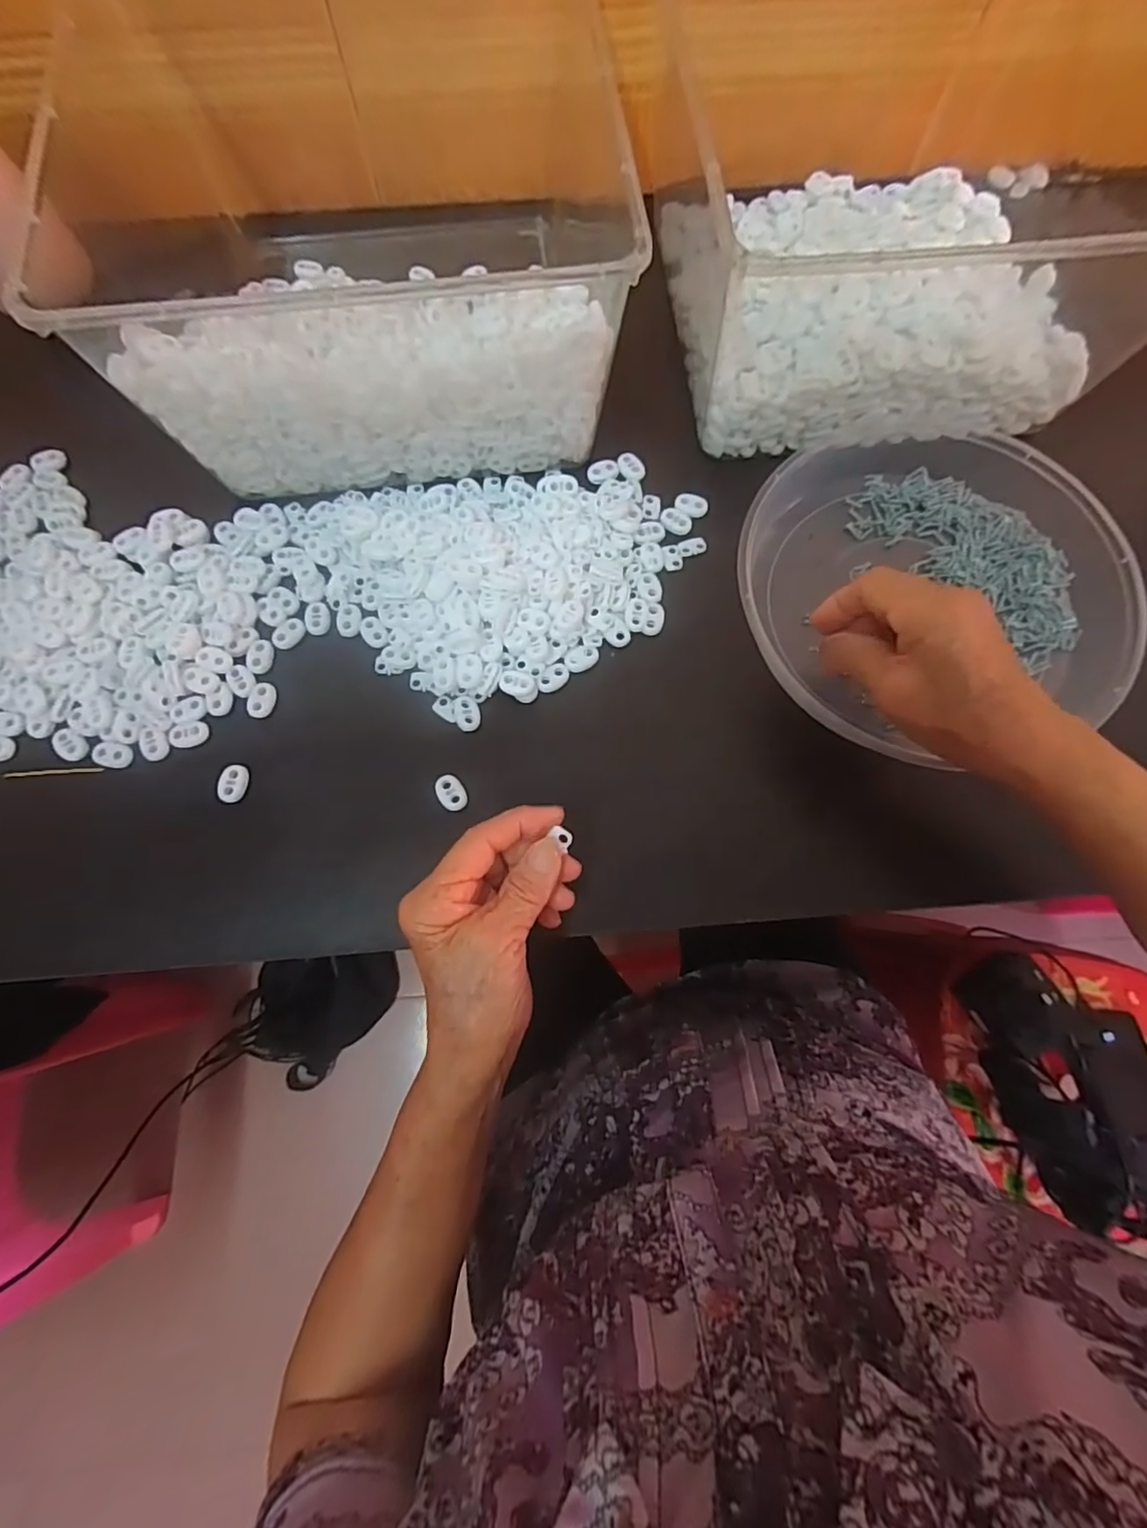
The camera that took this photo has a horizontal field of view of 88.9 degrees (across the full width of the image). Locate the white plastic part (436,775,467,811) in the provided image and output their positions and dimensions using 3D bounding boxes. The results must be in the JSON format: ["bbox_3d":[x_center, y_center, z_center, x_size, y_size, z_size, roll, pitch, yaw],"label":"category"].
[{"bbox_3d":[-0.073,0.017,0.350,0.016,0.006,0.023,-29,77,-7],"label":"white plastic part"}]

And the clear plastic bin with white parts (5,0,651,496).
[{"bbox_3d":[-0.113,-0.352,0.378,0.312,0.123,0.314,-7,75,-2],"label":"clear plastic bin with white parts"}]

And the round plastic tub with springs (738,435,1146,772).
[{"bbox_3d":[0.218,-0.119,0.369,0.230,0.045,0.227,0,75,0],"label":"round plastic tub with springs"}]

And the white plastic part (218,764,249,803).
[{"bbox_3d":[-0.202,0.012,0.347,0.011,0.009,0.023,8,75,1],"label":"white plastic part"}]

